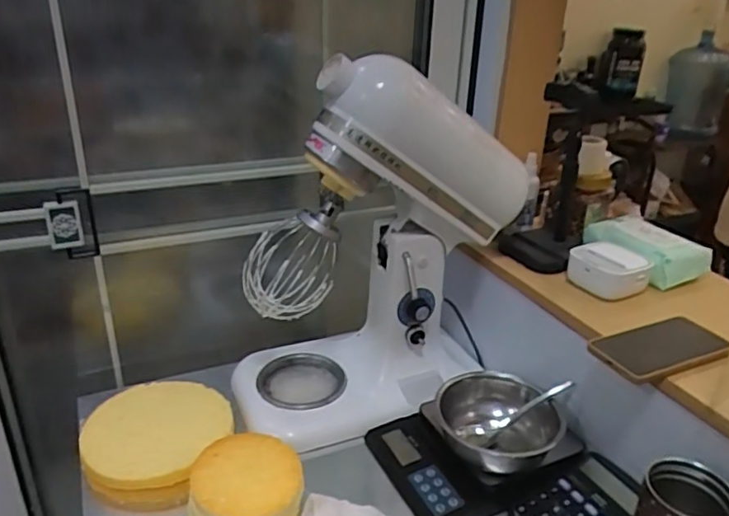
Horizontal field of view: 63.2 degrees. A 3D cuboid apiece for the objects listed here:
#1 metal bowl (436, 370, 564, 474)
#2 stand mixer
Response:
[{"bbox_3d":[0.168,0.214,0.752,0.141,0.069,0.141,2,25,-1],"label":"metal bowl"},{"bbox_3d":[0.001,-0.017,0.839,0.346,0.460,0.237,-16,30,-34],"label":"stand mixer"}]

